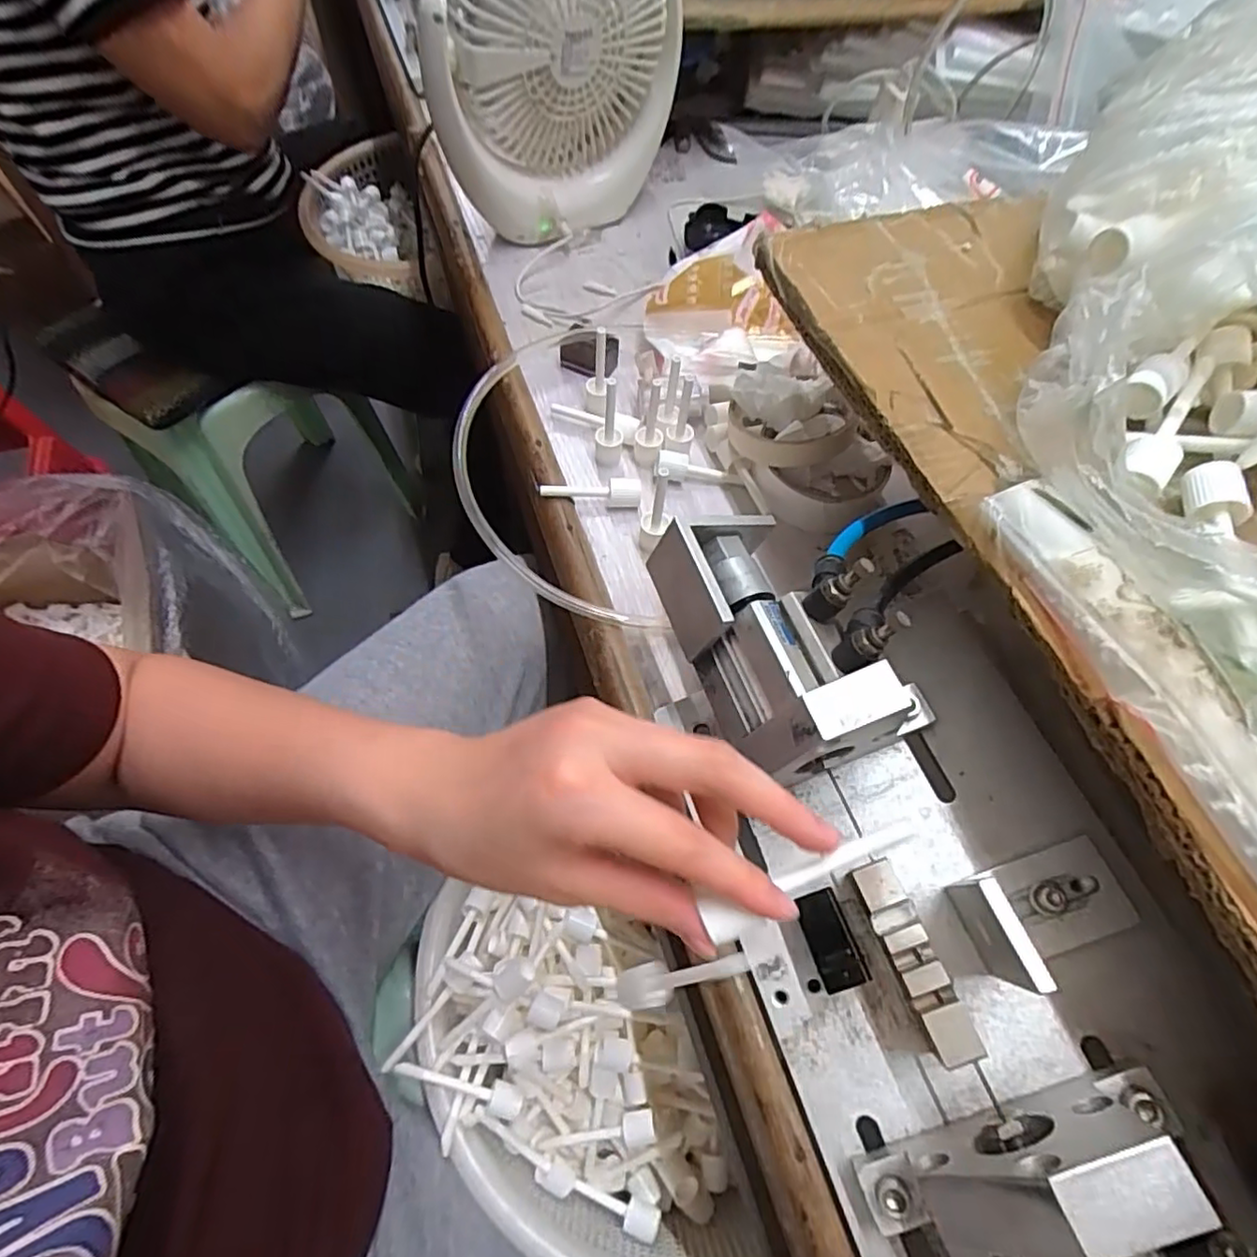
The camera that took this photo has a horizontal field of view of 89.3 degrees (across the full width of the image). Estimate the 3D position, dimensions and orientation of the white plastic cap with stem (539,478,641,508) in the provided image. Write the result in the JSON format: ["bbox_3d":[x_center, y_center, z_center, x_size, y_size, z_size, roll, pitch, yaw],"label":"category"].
[{"bbox_3d":[-0.024,-0.086,0.413,0.064,0.016,0.015,-4,61,-5],"label":"white plastic cap with stem"}]

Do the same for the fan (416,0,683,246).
[{"bbox_3d":[-0.058,-0.419,0.477,0.182,0.196,0.083,-36,68,-20],"label":"fan"}]

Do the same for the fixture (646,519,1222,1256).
[{"bbox_3d":[0.123,0.105,0.253,0.143,0.094,0.364,-15,63,-11],"label":"fixture"}]

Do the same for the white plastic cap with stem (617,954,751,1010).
[{"bbox_3d":[0.025,0.163,0.294,0.012,0.083,0.019,12,53,-39],"label":"white plastic cap with stem"}]

